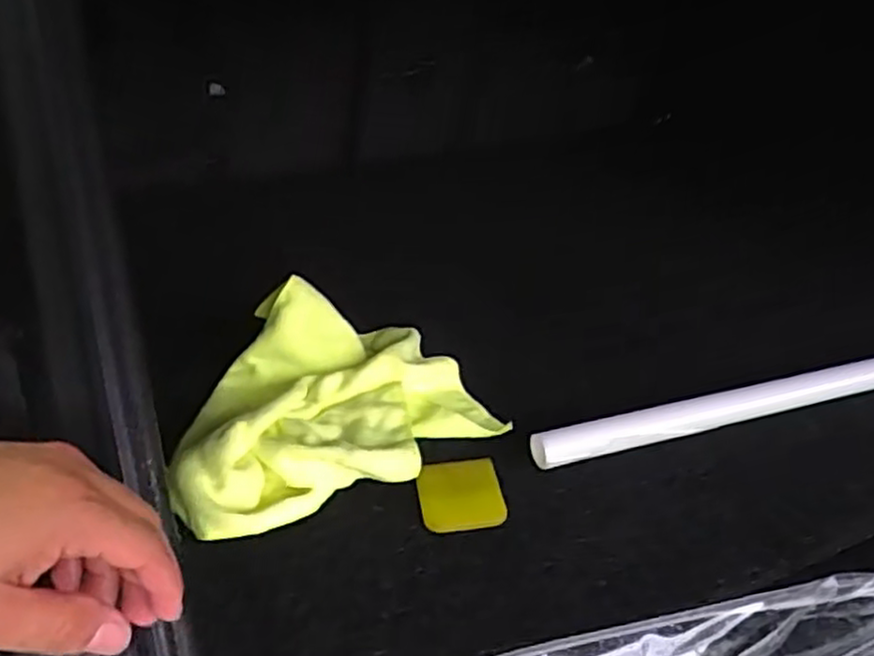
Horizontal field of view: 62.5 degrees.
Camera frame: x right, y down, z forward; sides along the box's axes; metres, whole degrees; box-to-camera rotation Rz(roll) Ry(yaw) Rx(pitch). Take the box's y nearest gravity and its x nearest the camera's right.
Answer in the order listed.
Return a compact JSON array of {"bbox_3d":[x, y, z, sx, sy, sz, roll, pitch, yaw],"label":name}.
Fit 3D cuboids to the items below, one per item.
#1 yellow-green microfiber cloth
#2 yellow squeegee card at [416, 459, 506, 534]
[{"bbox_3d":[-0.104,0.060,0.646,0.272,0.079,0.232,-16,34,-27],"label":"yellow-green microfiber cloth"},{"bbox_3d":[0.018,0.135,0.589,0.065,0.009,0.074,-10,33,-4],"label":"yellow squeegee card"}]

